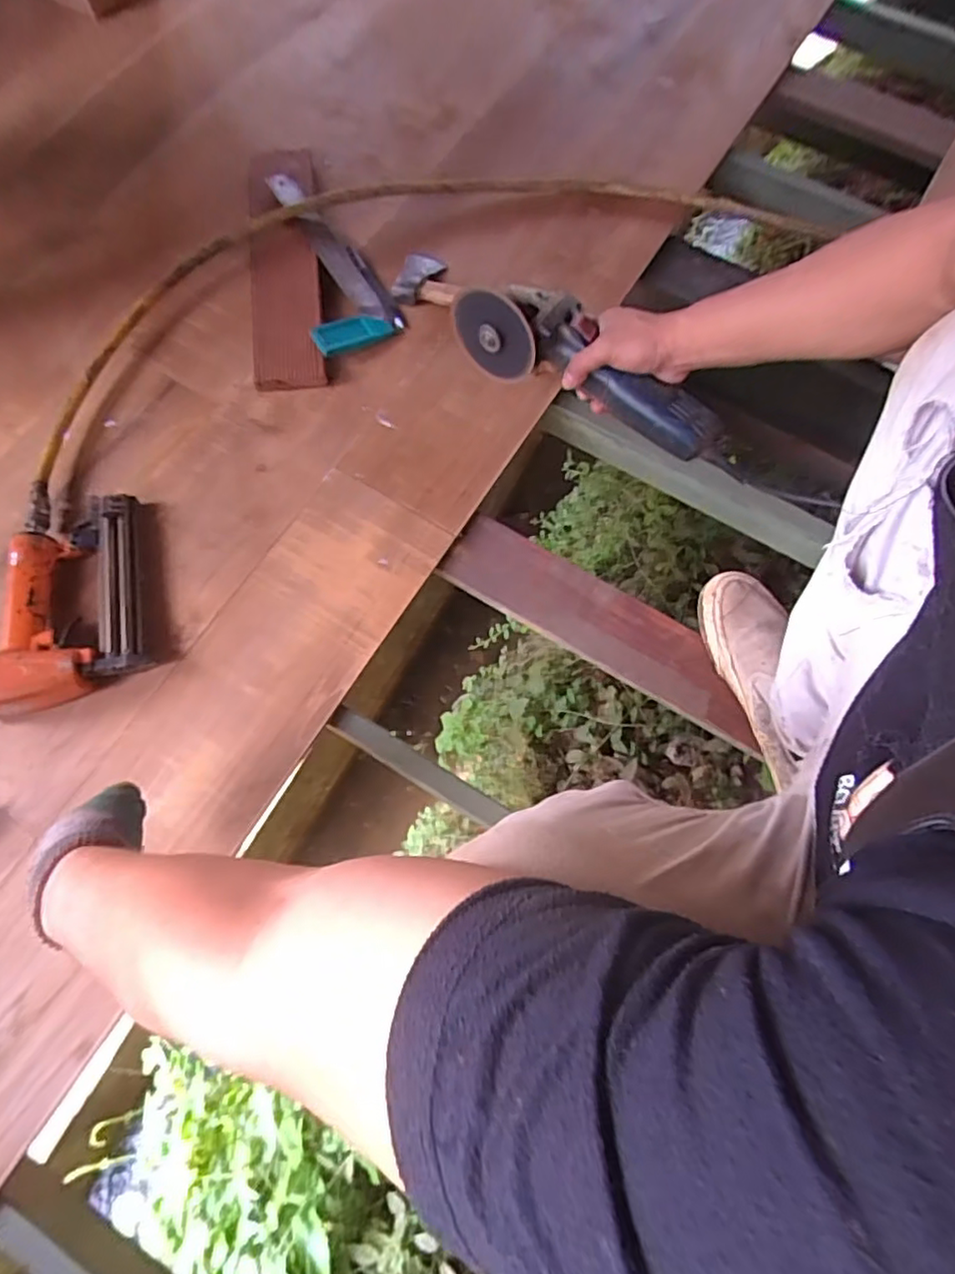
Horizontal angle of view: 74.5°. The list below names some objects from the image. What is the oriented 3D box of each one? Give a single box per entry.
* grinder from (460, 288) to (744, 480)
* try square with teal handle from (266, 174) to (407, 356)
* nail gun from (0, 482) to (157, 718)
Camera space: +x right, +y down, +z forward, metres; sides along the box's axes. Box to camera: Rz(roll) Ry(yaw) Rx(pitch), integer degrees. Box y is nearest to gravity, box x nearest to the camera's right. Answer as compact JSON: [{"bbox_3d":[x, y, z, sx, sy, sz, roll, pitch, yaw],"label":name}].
[{"bbox_3d":[0.121,-0.269,0.638,0.293,0.071,0.074,30,73,-2],"label":"grinder"},{"bbox_3d":[-0.211,-0.507,0.850,0.121,0.032,0.300,-26,75,-10],"label":"try square with teal handle"},{"bbox_3d":[-0.453,-0.053,0.677,0.170,0.058,0.253,-12,73,-6],"label":"nail gun"}]

